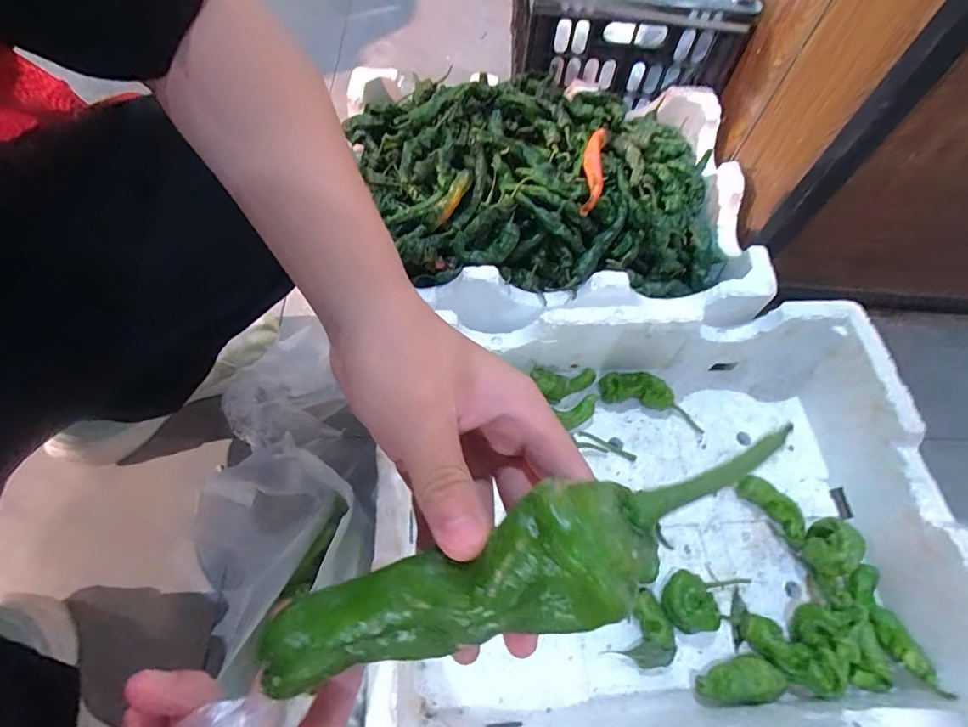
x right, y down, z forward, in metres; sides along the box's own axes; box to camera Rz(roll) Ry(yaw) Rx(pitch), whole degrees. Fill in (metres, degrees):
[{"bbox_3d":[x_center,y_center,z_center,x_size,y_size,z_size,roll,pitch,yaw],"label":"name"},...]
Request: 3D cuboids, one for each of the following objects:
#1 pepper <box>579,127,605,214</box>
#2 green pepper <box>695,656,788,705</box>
[{"bbox_3d":[0.144,-0.255,0.637,0.024,0.036,0.116,6,62,-1],"label":"pepper"},{"bbox_3d":[0.267,0.335,0.509,0.093,0.038,0.039,-2,63,-5],"label":"green pepper"}]

